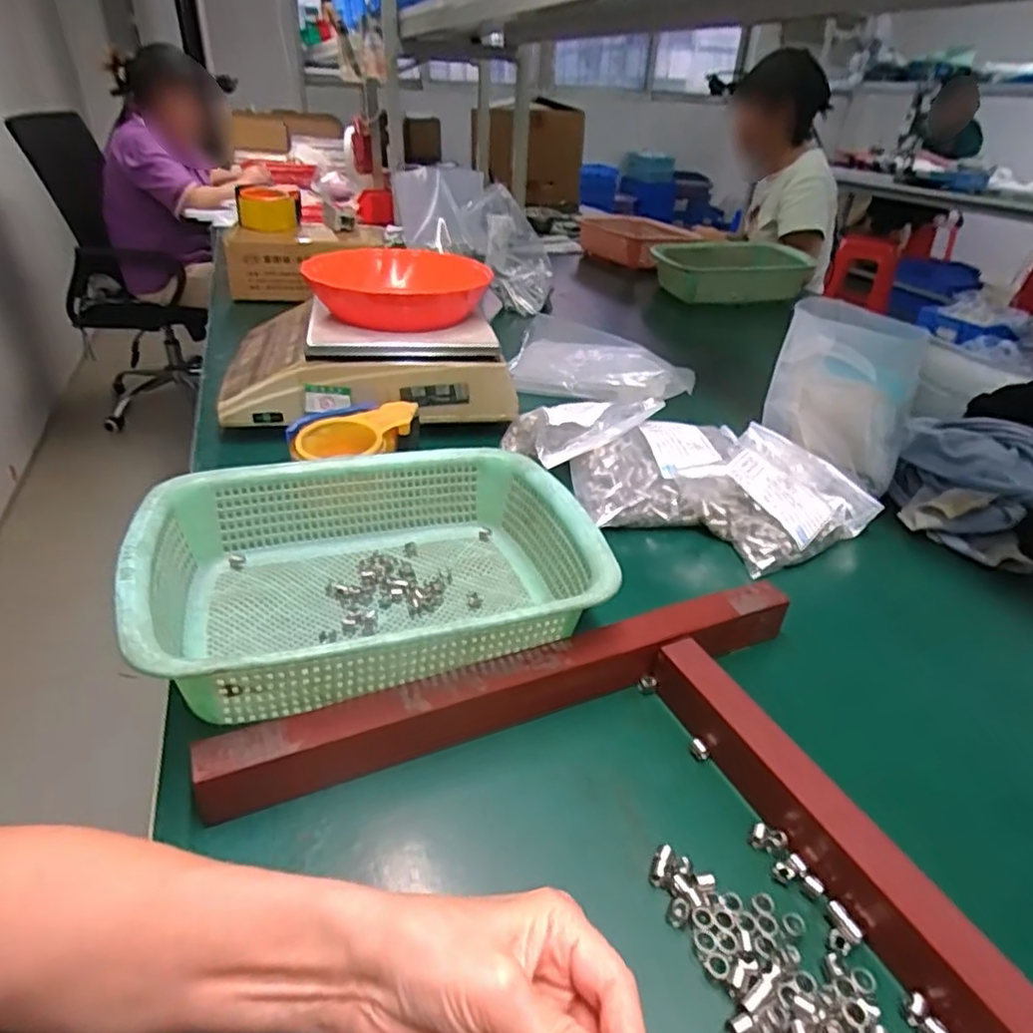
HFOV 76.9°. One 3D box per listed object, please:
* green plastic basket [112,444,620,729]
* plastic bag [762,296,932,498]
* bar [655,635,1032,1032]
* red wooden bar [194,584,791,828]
[{"bbox_3d":[-0.096,0.040,0.457,0.288,0.088,0.219,-9,35,-16],"label":"green plastic basket"},{"bbox_3d":[0.296,-0.097,0.614,0.130,0.185,0.056,23,38,28],"label":"plastic bag"},{"bbox_3d":[0.193,0.195,0.286,0.033,0.033,0.394,-14,36,-23],"label":"bar"},{"bbox_3d":[0.012,0.104,0.414,0.389,0.045,0.029,-13,36,-22],"label":"red wooden bar"}]

